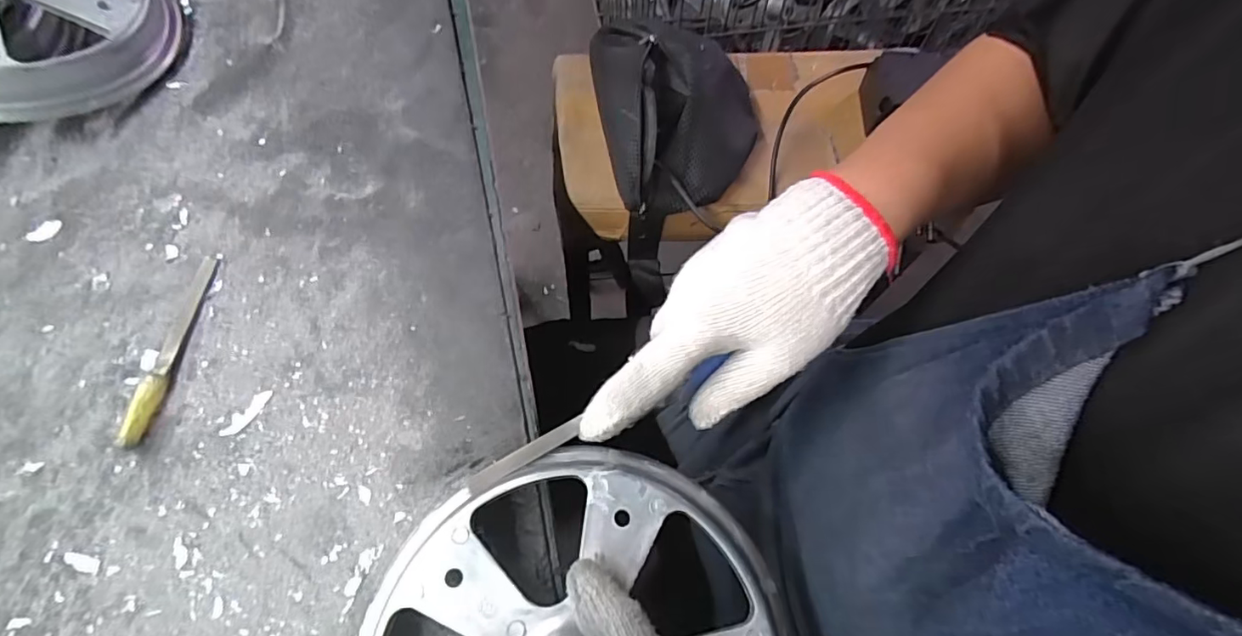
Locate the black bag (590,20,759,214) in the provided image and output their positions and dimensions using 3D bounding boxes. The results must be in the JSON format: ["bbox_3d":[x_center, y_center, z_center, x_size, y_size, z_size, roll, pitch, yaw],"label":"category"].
[{"bbox_3d":[0.056,-0.227,0.539,0.158,0.066,0.242,-6,66,-4],"label":"black bag"}]

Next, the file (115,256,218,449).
[{"bbox_3d":[-0.278,0.016,0.340,0.012,0.010,0.124,3,65,0],"label":"file"}]

